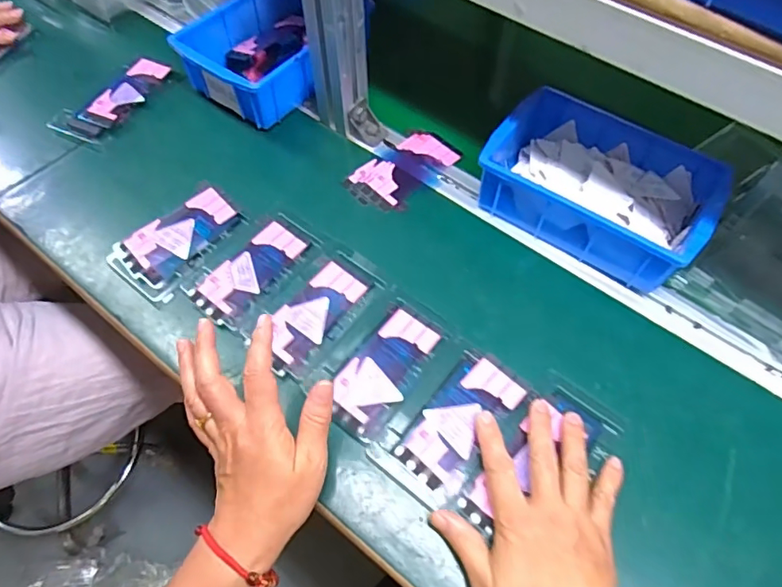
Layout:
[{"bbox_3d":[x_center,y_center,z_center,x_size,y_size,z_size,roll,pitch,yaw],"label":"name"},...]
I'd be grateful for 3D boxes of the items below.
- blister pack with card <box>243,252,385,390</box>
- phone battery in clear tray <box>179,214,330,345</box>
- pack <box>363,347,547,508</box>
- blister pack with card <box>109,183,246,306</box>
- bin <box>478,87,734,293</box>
[{"bbox_3d":[-0.065,0.016,0.463,0.070,0.008,0.121,30,66,15],"label":"blister pack with card"},{"bbox_3d":[-0.126,-0.025,0.485,0.078,0.004,0.120,33,67,16],"label":"phone battery in clear tray"},{"bbox_3d":[0.051,0.103,0.411,0.068,0.006,0.122,41,69,19],"label":"pack"},{"bbox_3d":[-0.199,-0.054,0.499,0.069,0.010,0.118,33,64,17],"label":"blister pack with card"},{"bbox_3d":[0.197,-0.105,0.503,0.200,0.060,0.136,30,66,15],"label":"bin"}]

